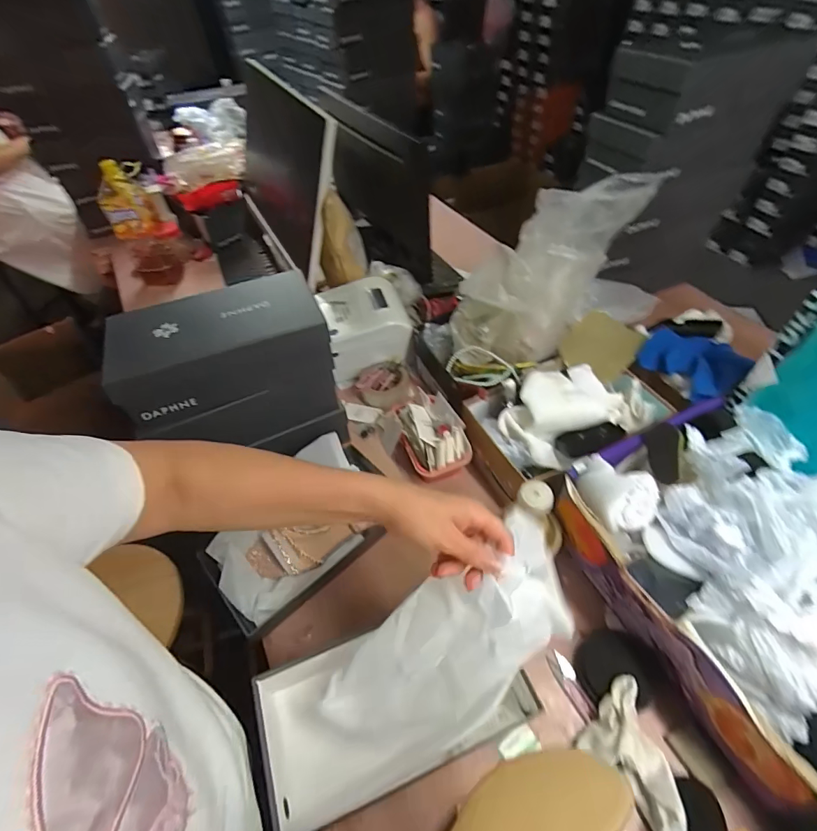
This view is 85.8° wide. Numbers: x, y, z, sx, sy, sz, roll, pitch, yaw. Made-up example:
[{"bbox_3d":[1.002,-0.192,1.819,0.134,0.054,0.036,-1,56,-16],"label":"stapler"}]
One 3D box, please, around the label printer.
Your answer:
[{"bbox_3d":[-0.094,-0.187,0.945,0.157,0.124,0.172,-19,51,-11],"label":"label printer"}]

